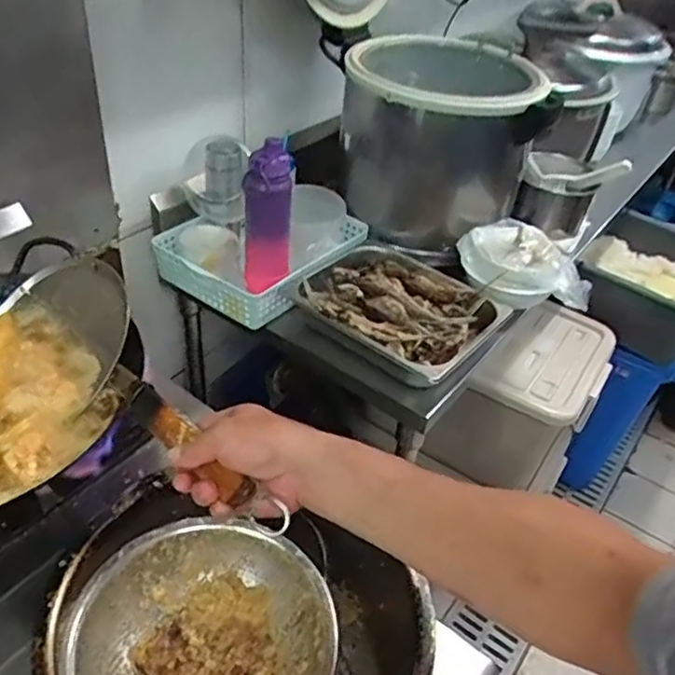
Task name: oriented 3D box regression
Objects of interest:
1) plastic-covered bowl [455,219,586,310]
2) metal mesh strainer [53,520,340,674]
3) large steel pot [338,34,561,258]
[{"bbox_3d":[0.347,-0.139,1.193,0.237,0.083,0.147,13,39,10],"label":"plastic-covered bowl"},{"bbox_3d":[-0.125,0.293,0.593,0.226,0.080,0.216,3,39,-3],"label":"metal mesh strainer"},{"bbox_3d":[0.193,-0.398,1.272,0.360,0.358,0.346,3,39,-3],"label":"large steel pot"}]

